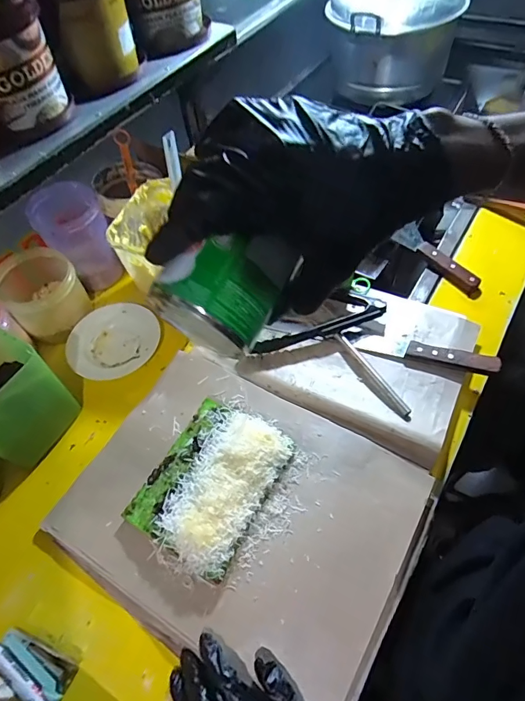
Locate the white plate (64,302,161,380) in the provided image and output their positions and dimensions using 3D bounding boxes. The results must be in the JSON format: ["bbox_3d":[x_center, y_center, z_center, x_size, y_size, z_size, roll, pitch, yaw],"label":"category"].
[{"bbox_3d":[-0.241,-0.019,0.694,0.129,0.028,0.154,9,59,7],"label":"white plate"}]

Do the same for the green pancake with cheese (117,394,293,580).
[{"bbox_3d":[-0.063,0.154,0.524,0.142,0.035,0.191,26,62,17],"label":"green pancake with cheese"}]

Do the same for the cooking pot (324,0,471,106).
[{"bbox_3d":[0.314,-0.815,1.086,0.278,0.212,0.318,0,58,1],"label":"cooking pot"}]

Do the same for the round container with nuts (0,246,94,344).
[{"bbox_3d":[-0.366,-0.098,0.709,0.118,0.092,0.136,-39,65,-20],"label":"round container with nuts"}]

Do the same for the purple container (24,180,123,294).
[{"bbox_3d":[-0.317,-0.194,0.742,0.105,0.161,0.104,-1,58,1],"label":"purple container"}]

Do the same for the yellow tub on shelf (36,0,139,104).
[{"bbox_3d":[-0.239,-0.444,0.576,0.114,0.137,0.121,-26,61,-14],"label":"yellow tub on shelf"}]

